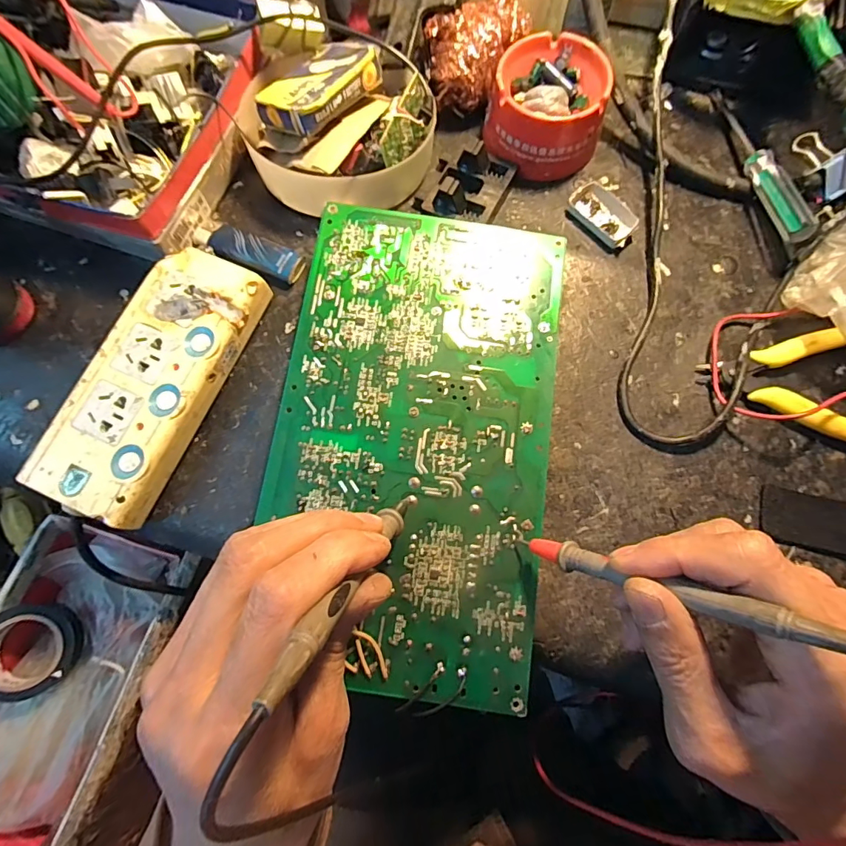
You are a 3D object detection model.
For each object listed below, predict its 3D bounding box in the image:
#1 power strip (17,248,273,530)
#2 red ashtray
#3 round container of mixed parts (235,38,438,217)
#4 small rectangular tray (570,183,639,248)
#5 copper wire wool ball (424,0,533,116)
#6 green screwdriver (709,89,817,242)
[{"bbox_3d":[-0.168,-0.027,0.292,0.070,0.032,0.170,25,78,7],"label":"power strip"},{"bbox_3d":[0.090,-0.229,0.332,0.078,0.041,0.084,13,77,4],"label":"red ashtray"},{"bbox_3d":[-0.064,-0.216,0.326,0.124,0.050,0.135,0,76,1],"label":"round container of mixed parts"},{"bbox_3d":[0.129,-0.151,0.332,0.049,0.007,0.029,43,81,10],"label":"small rectangular tray"},{"bbox_3d":[0.041,-0.271,0.336,0.068,0.049,0.050,-19,77,-3],"label":"copper wire wool ball"},{"bbox_3d":[0.239,-0.192,0.330,0.014,0.018,0.152,-5,64,0],"label":"green screwdriver"}]

